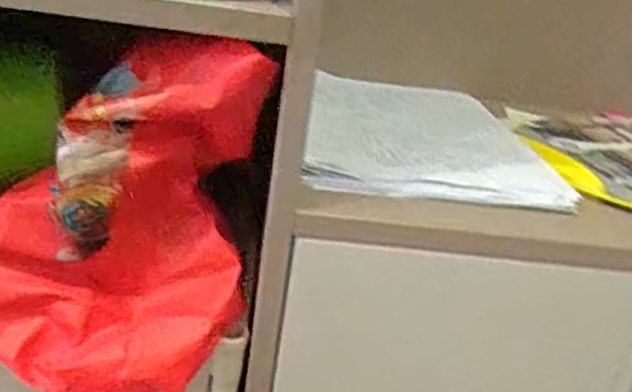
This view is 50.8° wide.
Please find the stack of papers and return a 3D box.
[{"bbox_3d":[0.093,-0.062,0.616,0.202,0.019,0.295,6,25,-4],"label":"stack of papers"}]

